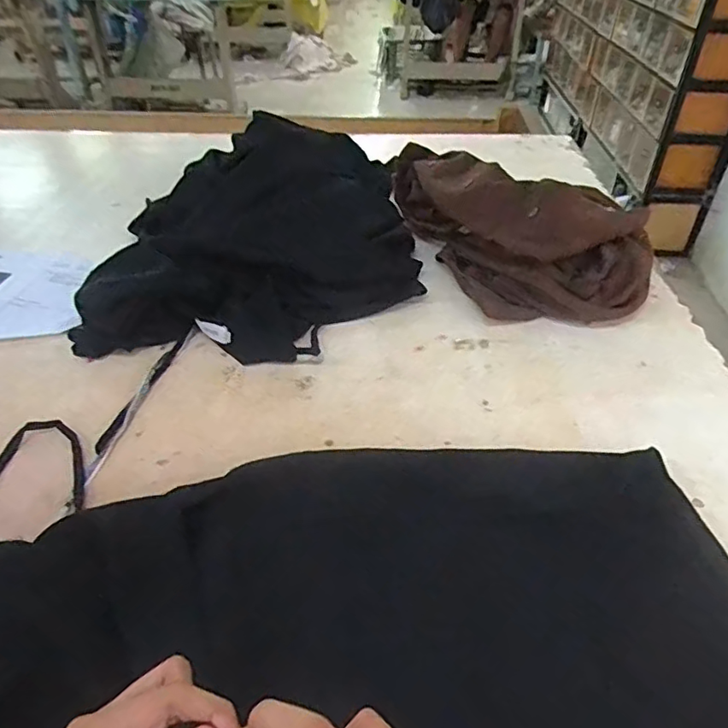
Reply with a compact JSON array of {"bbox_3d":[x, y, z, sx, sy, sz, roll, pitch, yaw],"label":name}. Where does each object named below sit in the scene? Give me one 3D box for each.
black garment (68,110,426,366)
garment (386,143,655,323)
[{"bbox_3d":[-0.138,-0.184,0.756,0.399,0.140,0.393,5,40,5],"label":"black garment"},{"bbox_3d":[0.203,-0.210,0.794,0.243,0.115,0.396,-11,41,-13],"label":"garment"}]

